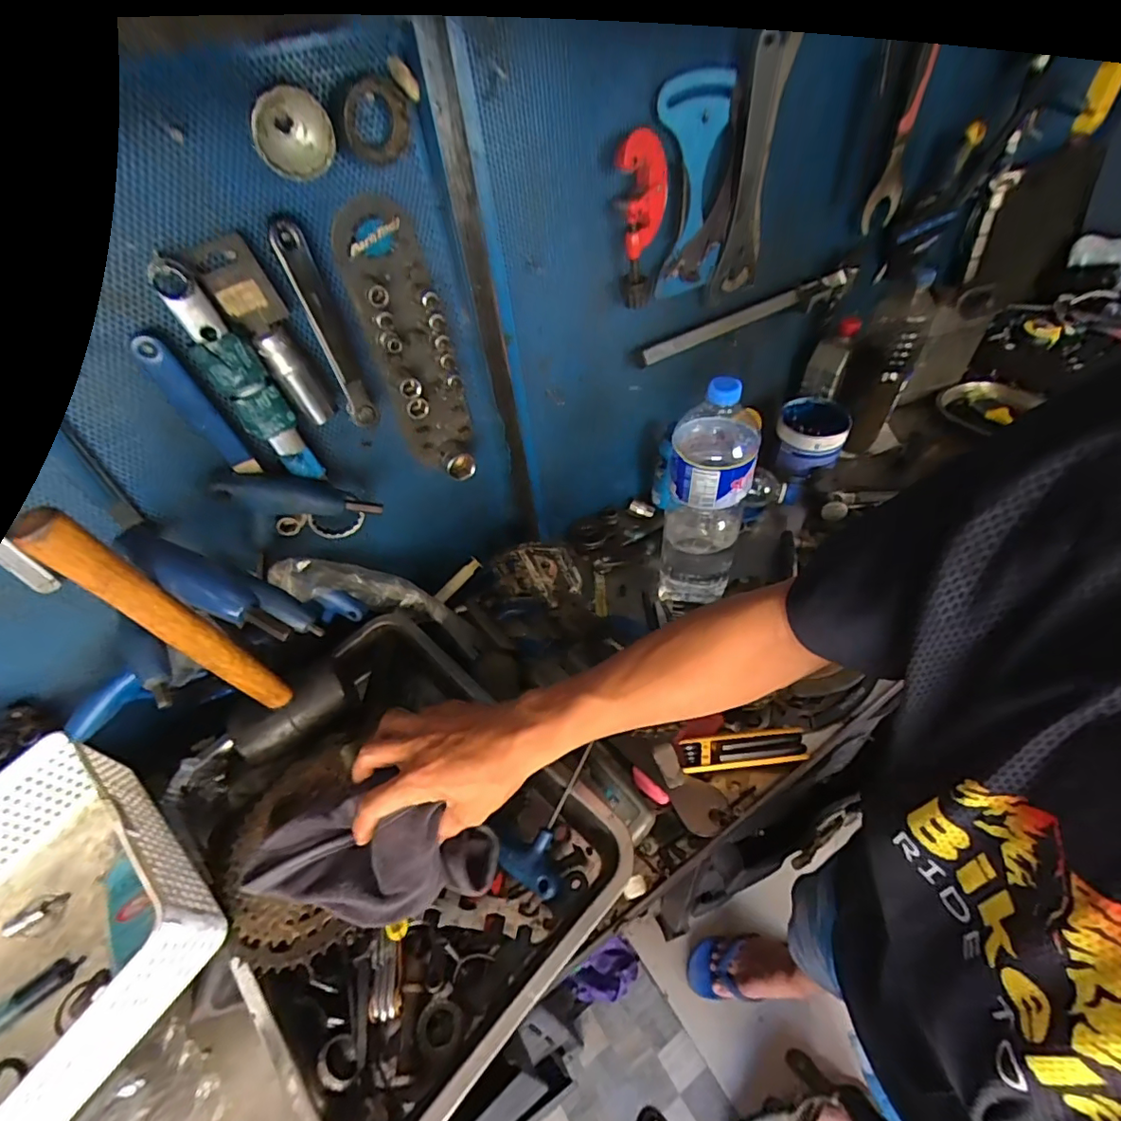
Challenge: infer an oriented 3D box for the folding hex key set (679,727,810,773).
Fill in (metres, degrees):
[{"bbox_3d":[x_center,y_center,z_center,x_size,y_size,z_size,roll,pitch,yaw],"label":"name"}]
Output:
[{"bbox_3d":[0.190,0.195,0.557,0.126,0.020,0.032,-8,48,1],"label":"folding hex key set"}]

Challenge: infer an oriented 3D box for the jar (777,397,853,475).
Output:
[{"bbox_3d":[0.392,-0.191,0.844,0.101,0.083,0.104,12,51,18],"label":"jar"}]

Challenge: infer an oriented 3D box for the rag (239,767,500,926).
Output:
[{"bbox_3d":[-0.144,0.227,0.419,0.186,0.073,0.084,5,45,-8],"label":"rag"}]

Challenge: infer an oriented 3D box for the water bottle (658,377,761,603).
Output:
[{"bbox_3d":[0.169,-0.070,0.628,0.092,0.302,0.089,8,50,15],"label":"water bottle"}]

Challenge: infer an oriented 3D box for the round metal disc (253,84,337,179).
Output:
[{"bbox_3d":[-0.177,-0.284,0.358,0.049,0.047,0.030,-19,48,-9],"label":"round metal disc"}]

